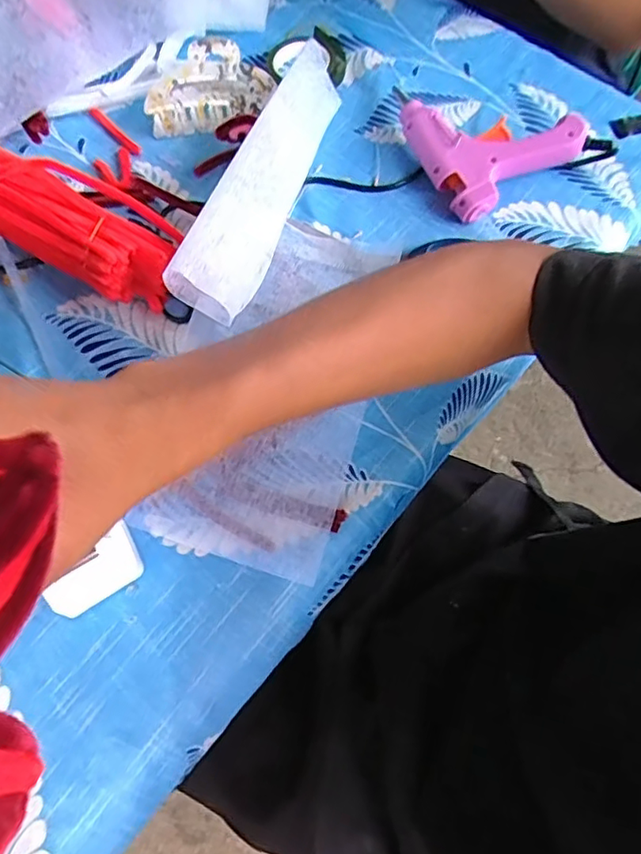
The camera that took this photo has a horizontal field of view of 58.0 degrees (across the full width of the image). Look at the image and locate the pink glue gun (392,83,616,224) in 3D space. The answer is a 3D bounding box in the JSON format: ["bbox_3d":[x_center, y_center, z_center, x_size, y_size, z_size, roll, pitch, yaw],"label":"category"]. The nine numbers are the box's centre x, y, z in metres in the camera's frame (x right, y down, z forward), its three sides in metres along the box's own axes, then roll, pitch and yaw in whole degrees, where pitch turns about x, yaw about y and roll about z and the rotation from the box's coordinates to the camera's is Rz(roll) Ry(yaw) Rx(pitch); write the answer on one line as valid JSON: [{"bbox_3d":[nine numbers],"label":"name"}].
[{"bbox_3d":[0.131,-0.236,0.443,0.125,0.033,0.128,-25,71,-10],"label":"pink glue gun"}]

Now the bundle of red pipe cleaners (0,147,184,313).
[{"bbox_3d":[-0.224,-0.174,0.401,0.297,0.040,0.064,31,71,11],"label":"bundle of red pipe cleaners"}]

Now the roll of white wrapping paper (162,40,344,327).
[{"bbox_3d":[-0.030,-0.177,0.399,0.043,0.047,0.236,21,70,7],"label":"roll of white wrapping paper"}]

